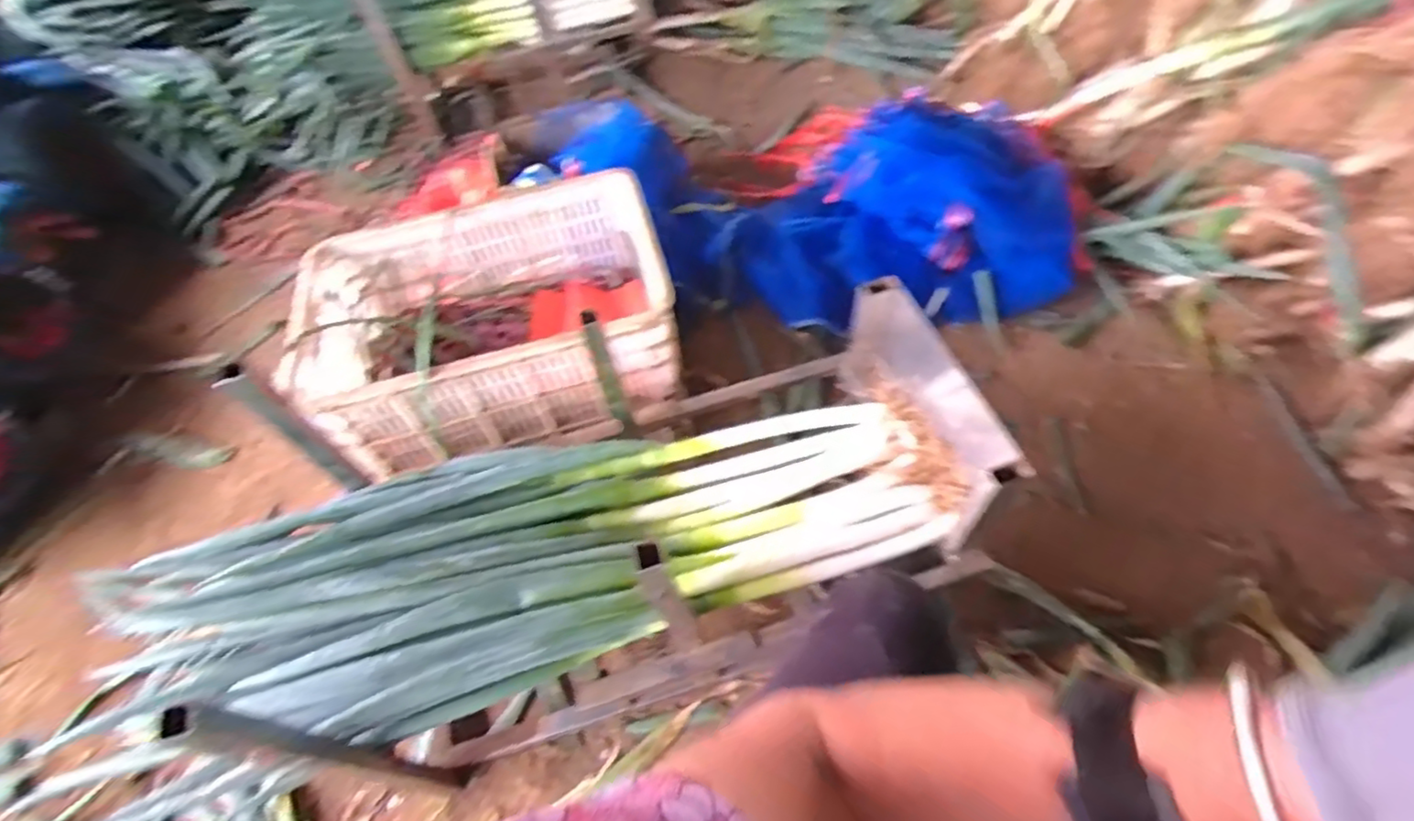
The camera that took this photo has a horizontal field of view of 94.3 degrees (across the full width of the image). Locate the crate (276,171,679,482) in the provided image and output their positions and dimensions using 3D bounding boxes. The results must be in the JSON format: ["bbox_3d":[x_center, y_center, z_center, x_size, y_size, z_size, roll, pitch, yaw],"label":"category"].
[{"bbox_3d":[-0.332,-0.146,1.033,0.523,0.205,0.371,-13,53,-4],"label":"crate"}]

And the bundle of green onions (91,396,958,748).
[{"bbox_3d":[-0.189,0.161,0.756,0.972,0.072,0.315,-16,53,-6],"label":"bundle of green onions"}]

